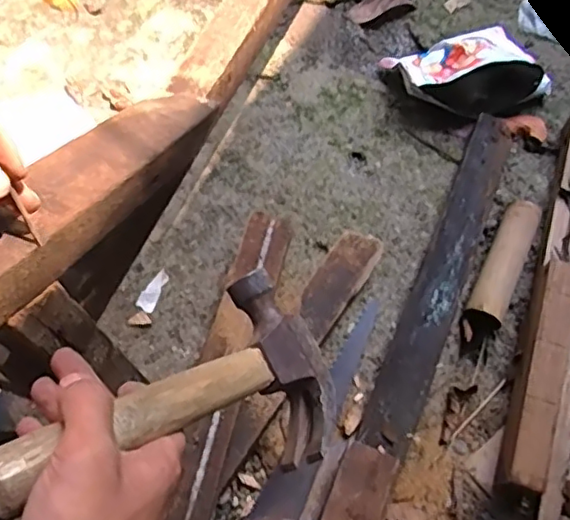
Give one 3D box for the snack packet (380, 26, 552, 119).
[{"bbox_3d":[0.276,-0.303,0.922,0.201,0.098,0.178,-16,66,-6],"label":"snack packet"}]

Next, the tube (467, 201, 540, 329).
[{"bbox_3d":[0.291,0.001,0.806,0.054,0.042,0.199,25,68,12],"label":"tube"}]

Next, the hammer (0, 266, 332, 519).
[{"bbox_3d":[-0.054,0.082,0.330,0.215,0.050,0.114,-14,60,-50],"label":"hammer"}]

